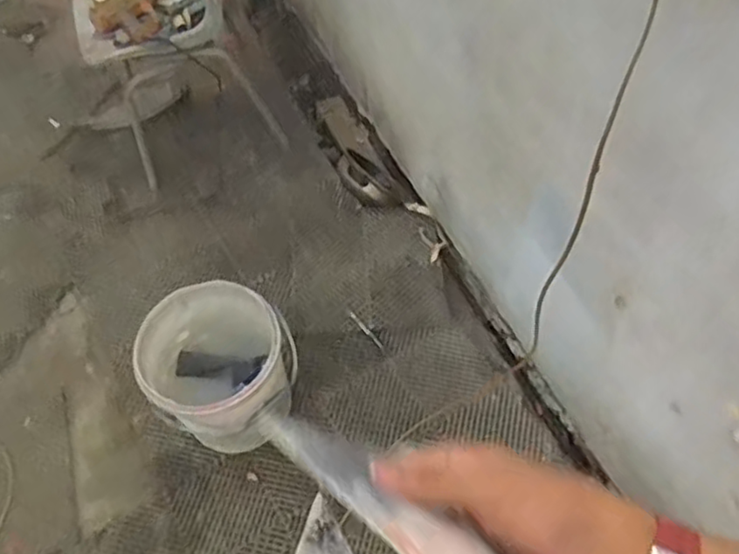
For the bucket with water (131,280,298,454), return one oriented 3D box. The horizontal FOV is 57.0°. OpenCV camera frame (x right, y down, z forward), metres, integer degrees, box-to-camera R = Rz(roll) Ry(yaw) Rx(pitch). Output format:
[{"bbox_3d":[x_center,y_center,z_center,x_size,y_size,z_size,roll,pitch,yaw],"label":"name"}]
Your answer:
[{"bbox_3d":[-0.338,0.216,1.531,0.343,0.275,0.285,-7,57,0],"label":"bucket with water"}]

